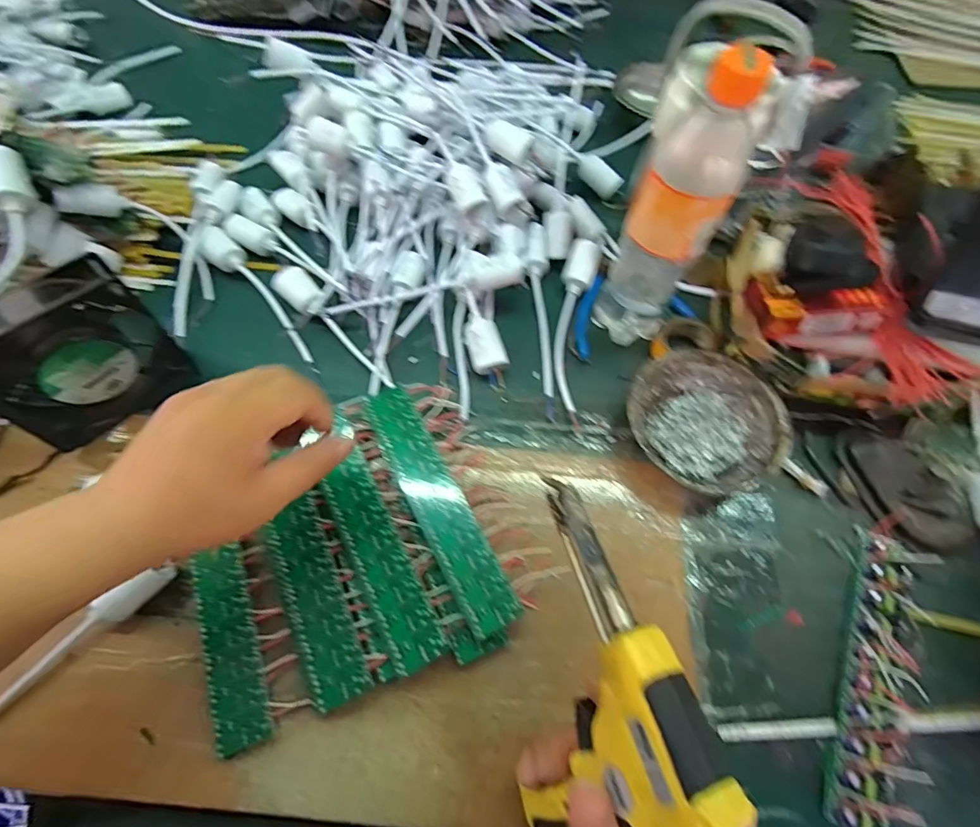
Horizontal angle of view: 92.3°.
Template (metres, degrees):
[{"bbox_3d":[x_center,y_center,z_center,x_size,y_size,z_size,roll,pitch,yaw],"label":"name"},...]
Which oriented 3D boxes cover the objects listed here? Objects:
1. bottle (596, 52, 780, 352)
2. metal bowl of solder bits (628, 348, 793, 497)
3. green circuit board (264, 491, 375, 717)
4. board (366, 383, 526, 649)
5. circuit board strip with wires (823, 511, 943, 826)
[{"bbox_3d":[0.138,-0.145,0.359,0.065,0.220,0.061,26,66,10],"label":"bottle"},{"bbox_3d":[0.178,0.006,0.398,0.127,0.036,0.115,26,66,10],"label":"metal bowl of solder bits"},{"bbox_3d":[-0.122,0.128,0.327,0.037,0.006,0.137,-23,68,-9],"label":"green circuit board"},{"bbox_3d":[-0.040,0.066,0.355,0.035,0.008,0.197,-25,68,-17],"label":"board"},{"bbox_3d":[0.282,0.176,0.333,0.048,0.020,0.216,26,66,10],"label":"circuit board strip with wires"}]

